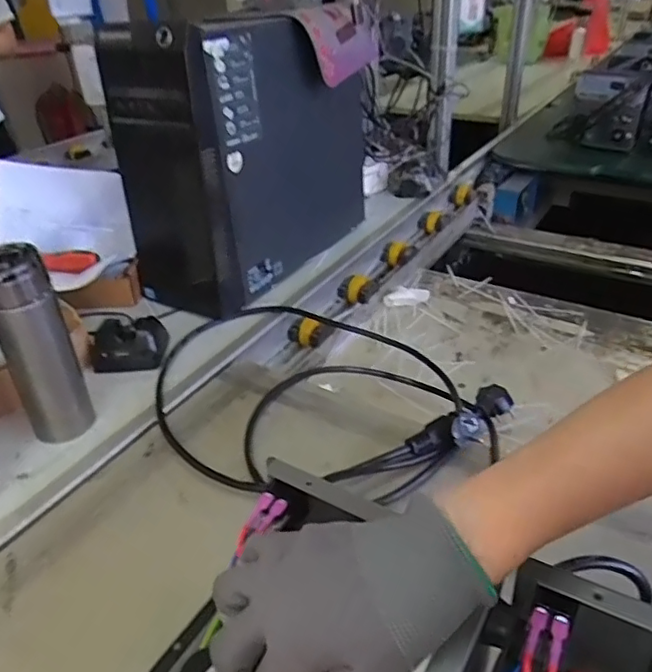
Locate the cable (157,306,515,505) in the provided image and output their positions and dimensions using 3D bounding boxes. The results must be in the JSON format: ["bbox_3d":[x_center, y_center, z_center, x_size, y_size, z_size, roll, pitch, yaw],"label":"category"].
[{"bbox_3d":[-0.001,0.063,0.698,0.429,0.086,0.350,8,30,12],"label":"cable"}]

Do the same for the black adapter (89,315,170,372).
[{"bbox_3d":[-0.253,0.011,0.753,0.093,0.049,0.068,-7,34,-7],"label":"black adapter"}]

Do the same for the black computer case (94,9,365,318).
[{"bbox_3d":[-0.104,-0.282,0.901,0.198,0.369,0.394,16,38,26],"label":"black computer case"}]

